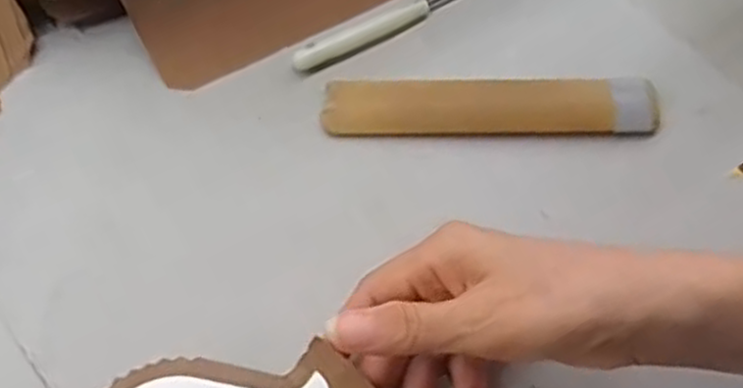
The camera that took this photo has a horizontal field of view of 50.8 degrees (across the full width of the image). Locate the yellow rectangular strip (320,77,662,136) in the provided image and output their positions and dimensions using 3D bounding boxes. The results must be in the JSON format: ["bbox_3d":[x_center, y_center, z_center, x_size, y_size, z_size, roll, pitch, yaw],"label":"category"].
[{"bbox_3d":[0.063,-0.045,0.406,0.171,0.004,0.029,-1,82,-2],"label":"yellow rectangular strip"}]

